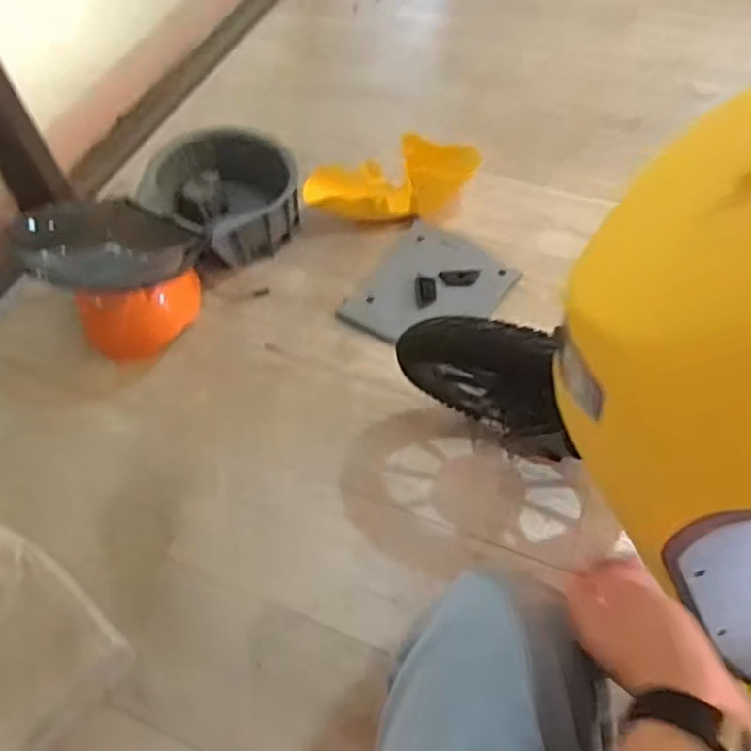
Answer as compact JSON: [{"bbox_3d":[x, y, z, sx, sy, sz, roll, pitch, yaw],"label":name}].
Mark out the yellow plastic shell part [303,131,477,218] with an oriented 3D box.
[{"bbox_3d":[0.032,-0.389,1.309,0.330,0.104,0.155,7,57,8],"label":"yellow plastic shell part"}]

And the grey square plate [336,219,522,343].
[{"bbox_3d":[0.105,-0.161,1.217,0.249,0.018,0.276,27,64,24],"label":"grey square plate"}]

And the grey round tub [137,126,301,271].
[{"bbox_3d":[-0.303,-0.354,1.313,0.298,0.136,0.281,-28,59,-14],"label":"grey round tub"}]

